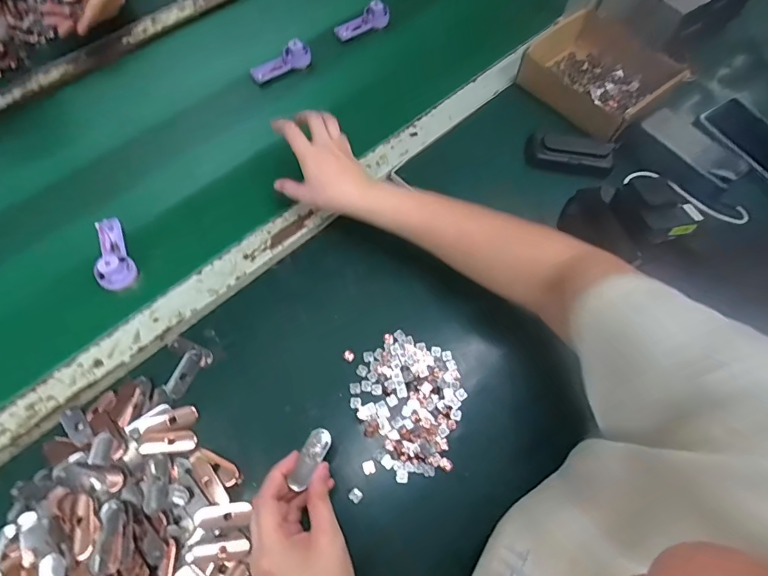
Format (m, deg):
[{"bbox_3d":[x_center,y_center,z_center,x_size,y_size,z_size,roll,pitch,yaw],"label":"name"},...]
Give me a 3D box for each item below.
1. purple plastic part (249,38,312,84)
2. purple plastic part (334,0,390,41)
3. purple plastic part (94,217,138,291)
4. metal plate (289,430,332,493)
[{"bbox_3d":[-0.153,-0.339,0.656,0.094,0.028,0.037,-32,68,-15],"label":"purple plastic part"},{"bbox_3d":[-0.036,-0.422,0.694,0.092,0.030,0.028,-31,68,-15],"label":"purple plastic part"},{"bbox_3d":[-0.316,-0.043,0.512,0.037,0.025,0.096,-23,66,-12],"label":"purple plastic part"},{"bbox_3d":[-0.061,0.140,0.367,0.019,0.008,0.048,22,65,10],"label":"metal plate"}]

